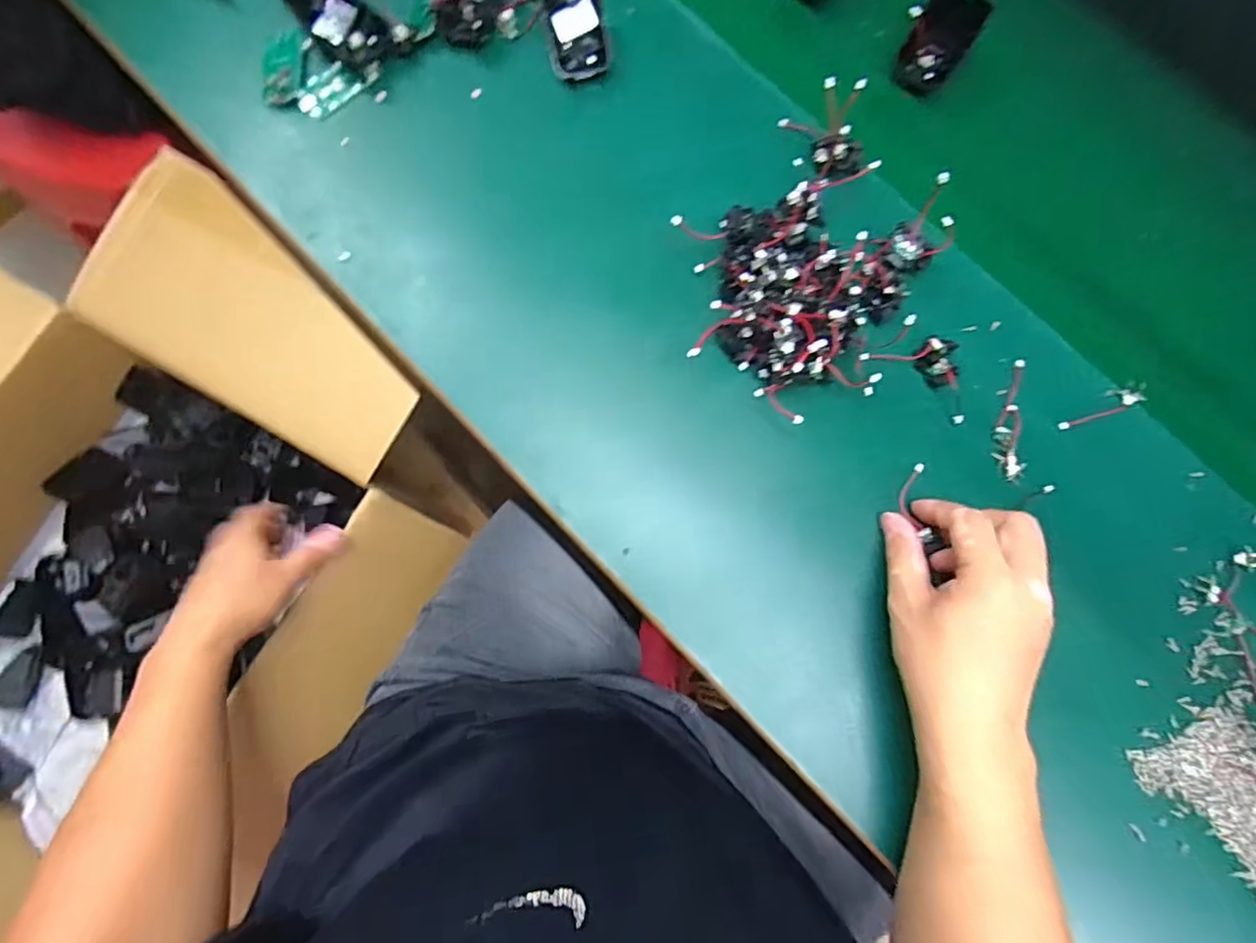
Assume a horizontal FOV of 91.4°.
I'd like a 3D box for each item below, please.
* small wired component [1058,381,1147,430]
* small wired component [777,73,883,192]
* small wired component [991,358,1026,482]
[{"bbox_3d":[0.330,-0.046,0.425,0.066,0.007,0.015,-21,82,-4],"label":"small wired component"},{"bbox_3d":[0.146,-0.245,0.443,0.052,0.033,0.073,-11,81,-2],"label":"small wired component"},{"bbox_3d":[0.265,-0.038,0.422,0.019,0.011,0.085,9,81,1],"label":"small wired component"}]

